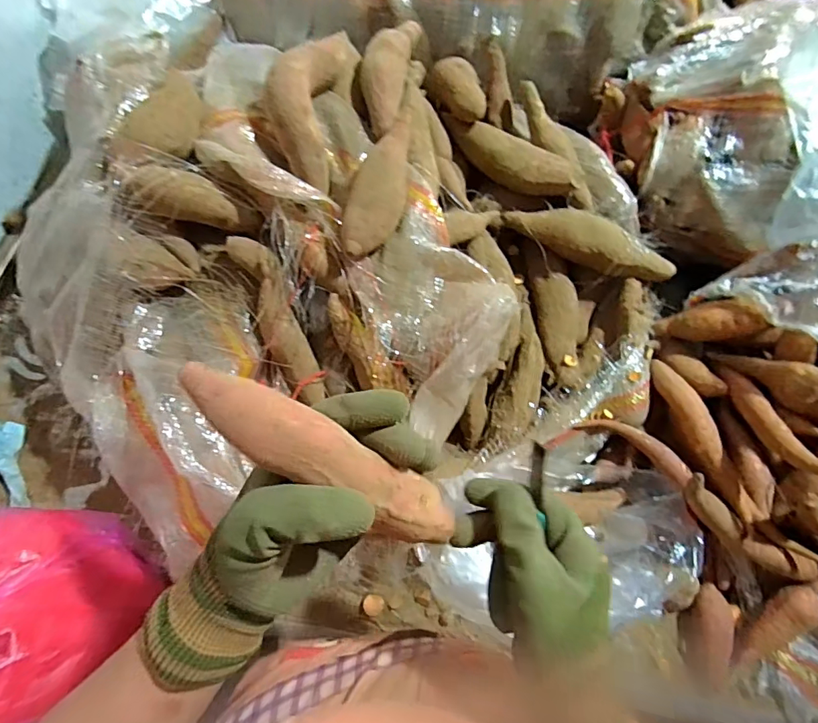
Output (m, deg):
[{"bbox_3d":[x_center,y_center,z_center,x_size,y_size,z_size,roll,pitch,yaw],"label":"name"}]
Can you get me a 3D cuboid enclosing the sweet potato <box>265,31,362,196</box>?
[{"bbox_3d":[-0.102,-0.269,0.489,0.066,0.054,0.165,6,67,0],"label":"sweet potato"}]

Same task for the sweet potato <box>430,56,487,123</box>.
[{"bbox_3d":[0.056,-0.317,0.571,0.045,0.037,0.095,-12,69,-7],"label":"sweet potato"}]

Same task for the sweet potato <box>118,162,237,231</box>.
[{"bbox_3d":[-0.212,-0.156,0.457,0.098,0.034,0.039,11,65,-25],"label":"sweet potato"}]

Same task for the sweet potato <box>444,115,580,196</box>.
[{"bbox_3d":[0.109,-0.234,0.556,0.175,0.037,0.044,34,70,11],"label":"sweet potato"}]

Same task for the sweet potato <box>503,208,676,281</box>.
[{"bbox_3d":[0.209,-0.134,0.562,0.202,0.050,0.048,21,68,6],"label":"sweet potato"}]

